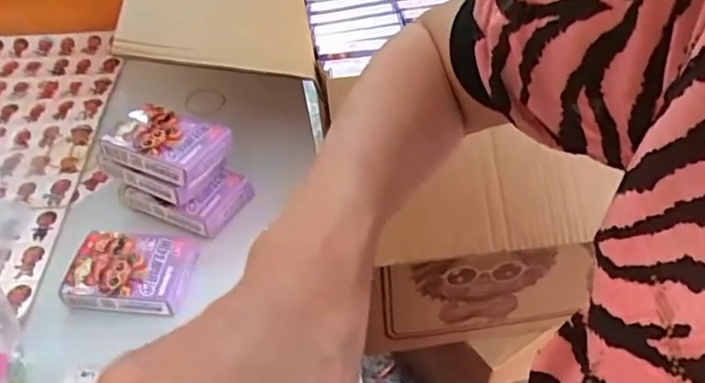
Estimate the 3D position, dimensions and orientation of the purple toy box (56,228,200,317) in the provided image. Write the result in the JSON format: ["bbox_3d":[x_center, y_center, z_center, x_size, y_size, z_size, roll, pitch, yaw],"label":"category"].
[{"bbox_3d":[-0.181,0.066,0.508,0.097,0.022,0.070,0,47,3],"label":"purple toy box"}]

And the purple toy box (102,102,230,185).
[{"bbox_3d":[-0.160,-0.044,0.531,0.090,0.021,0.064,19,50,19],"label":"purple toy box"}]

